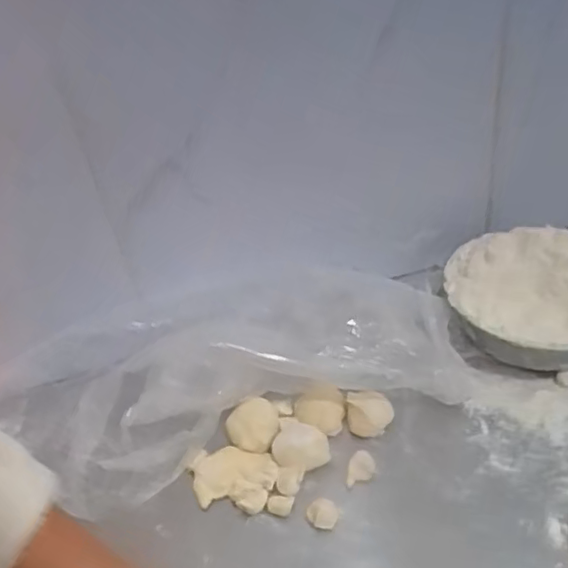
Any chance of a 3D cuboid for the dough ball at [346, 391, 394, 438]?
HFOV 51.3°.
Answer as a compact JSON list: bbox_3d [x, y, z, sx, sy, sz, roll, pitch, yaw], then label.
[{"bbox_3d":[0.077,0.116,0.526,0.040,0.029,0.030,-7,37,4],"label":"dough ball"}]

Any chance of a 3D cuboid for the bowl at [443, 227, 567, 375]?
[{"bbox_3d":[0.243,0.020,0.559,0.174,0.078,0.151,-2,38,10],"label":"bowl"}]

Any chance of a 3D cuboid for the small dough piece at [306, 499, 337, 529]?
[{"bbox_3d":[0.031,0.181,0.464,0.022,0.017,0.019,-20,38,-12],"label":"small dough piece"}]

